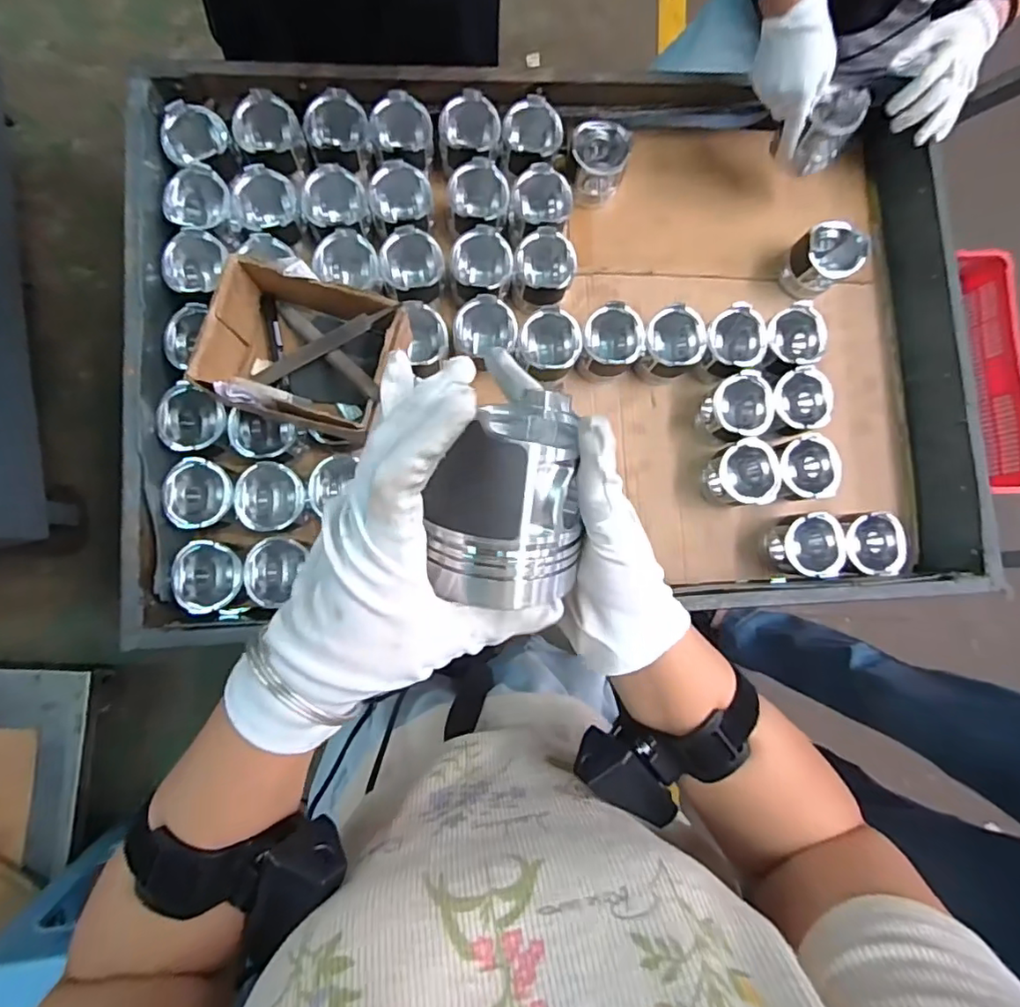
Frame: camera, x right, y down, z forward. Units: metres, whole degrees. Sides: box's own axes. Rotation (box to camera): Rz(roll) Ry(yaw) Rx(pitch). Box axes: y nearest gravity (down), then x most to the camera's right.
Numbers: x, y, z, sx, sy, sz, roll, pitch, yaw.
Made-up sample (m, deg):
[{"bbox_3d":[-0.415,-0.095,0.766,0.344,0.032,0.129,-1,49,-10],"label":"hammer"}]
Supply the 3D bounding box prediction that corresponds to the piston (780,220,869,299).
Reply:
[{"bbox_3d":[0.456,-0.356,0.832,0.089,0.074,0.083,1,84,-5],"label":"piston"}]

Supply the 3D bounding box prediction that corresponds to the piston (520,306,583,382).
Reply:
[{"bbox_3d":[0.053,-0.214,0.791,0.081,0.083,0.087,42,82,0],"label":"piston"}]

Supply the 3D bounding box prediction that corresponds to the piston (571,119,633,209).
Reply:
[{"bbox_3d":[0.126,-0.493,0.834,0.080,0.077,0.081,2,84,-5],"label":"piston"}]

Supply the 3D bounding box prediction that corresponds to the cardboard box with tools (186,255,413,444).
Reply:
[{"bbox_3d":[-0.233,-0.169,0.674,0.201,0.125,0.159,15,83,-4],"label":"cardboard box with tools"}]

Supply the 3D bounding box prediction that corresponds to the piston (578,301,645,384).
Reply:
[{"bbox_3d":[0.141,-0.218,0.800,0.085,0.093,0.085,1,84,-5],"label":"piston"}]

